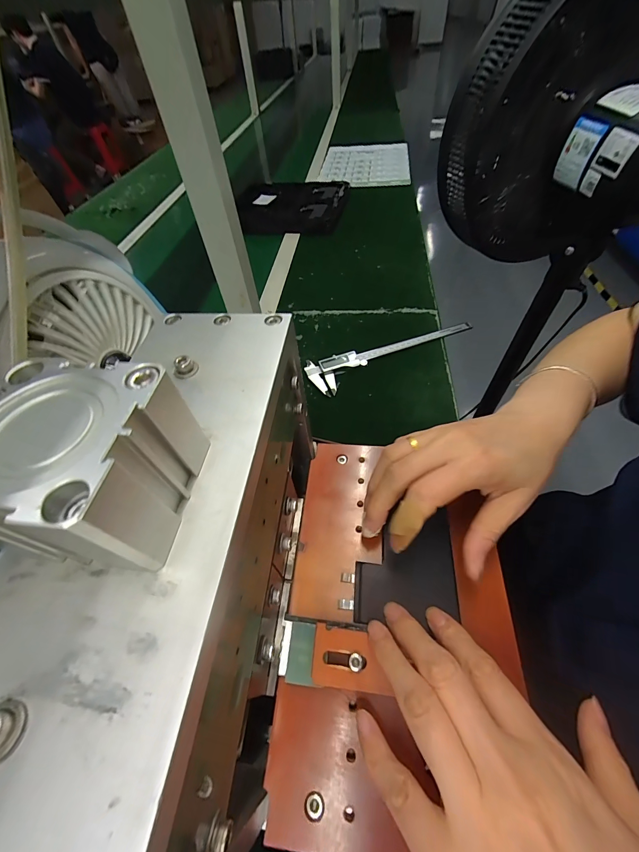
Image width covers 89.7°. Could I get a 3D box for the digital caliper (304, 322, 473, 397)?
[{"bbox_3d":[0.115,-0.123,0.512,0.279,0.014,0.067,-23,54,-12],"label":"digital caliper"}]

